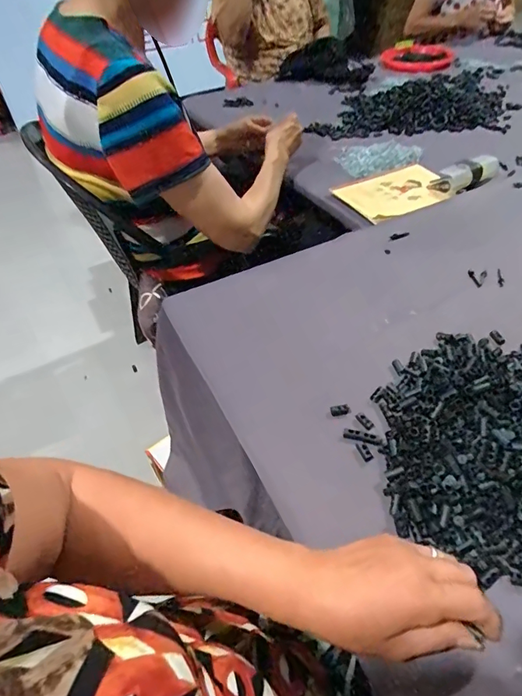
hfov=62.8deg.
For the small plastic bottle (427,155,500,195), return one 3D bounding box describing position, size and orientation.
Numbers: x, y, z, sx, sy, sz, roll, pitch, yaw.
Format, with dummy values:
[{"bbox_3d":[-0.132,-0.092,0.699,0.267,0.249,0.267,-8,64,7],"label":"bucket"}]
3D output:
[{"bbox_3d":[0.390,-0.325,0.797,0.165,0.034,0.053,-26,50,-20],"label":"small plastic bottle"}]

